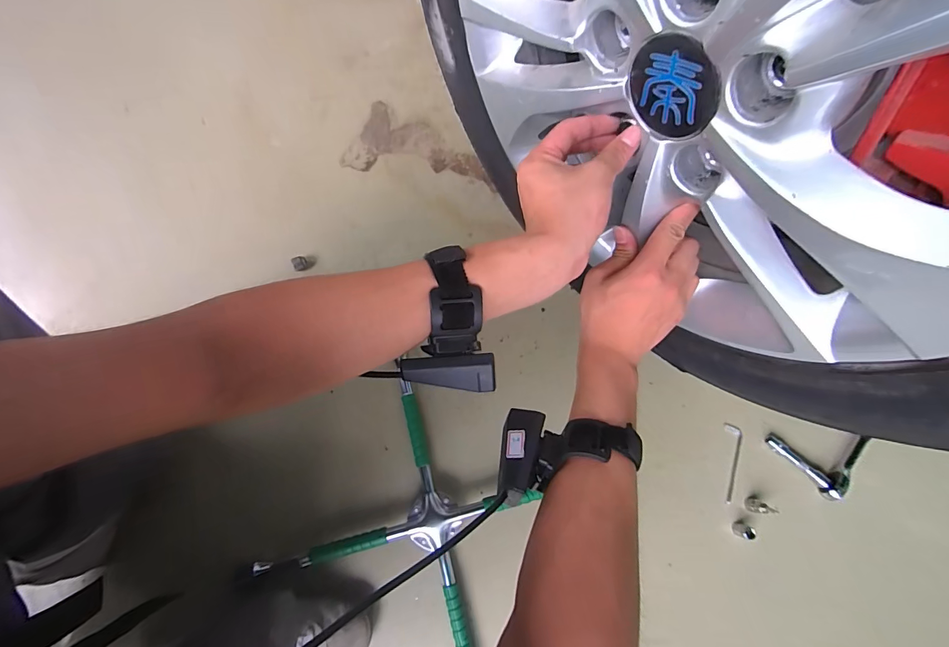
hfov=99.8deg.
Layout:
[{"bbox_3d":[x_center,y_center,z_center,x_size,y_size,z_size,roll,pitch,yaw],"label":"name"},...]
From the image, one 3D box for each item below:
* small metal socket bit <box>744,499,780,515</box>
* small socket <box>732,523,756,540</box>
[{"bbox_3d":[0.389,0.249,0.542,0.018,0.045,0.018,1,75,-2],"label":"small metal socket bit"},{"bbox_3d":[0.368,0.282,0.543,0.022,0.018,0.017,11,75,1],"label":"small socket"}]

